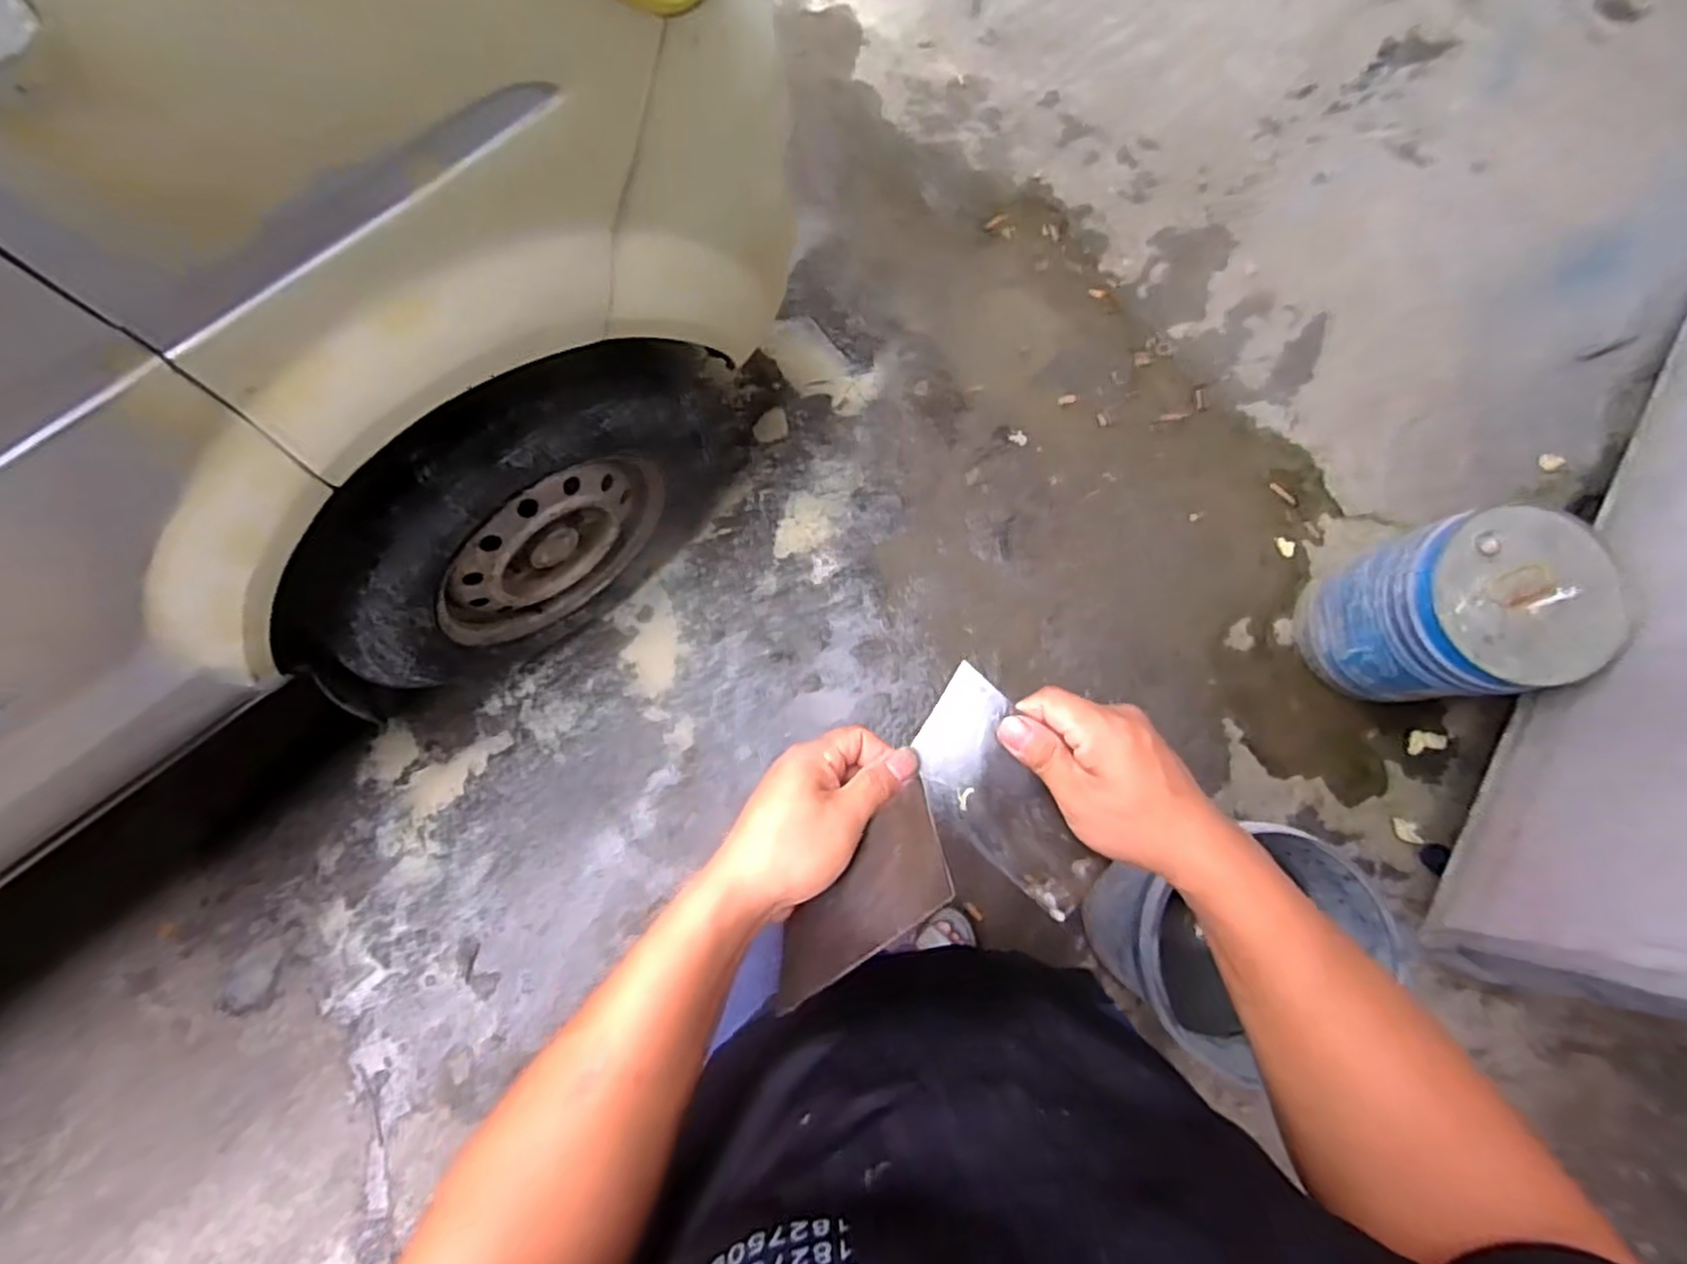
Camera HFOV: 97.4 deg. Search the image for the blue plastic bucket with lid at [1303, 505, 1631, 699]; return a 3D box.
[{"bbox_3d":[0.938,-0.022,1.157,0.245,0.355,0.242,0,78,1],"label":"blue plastic bucket with lid"}]

